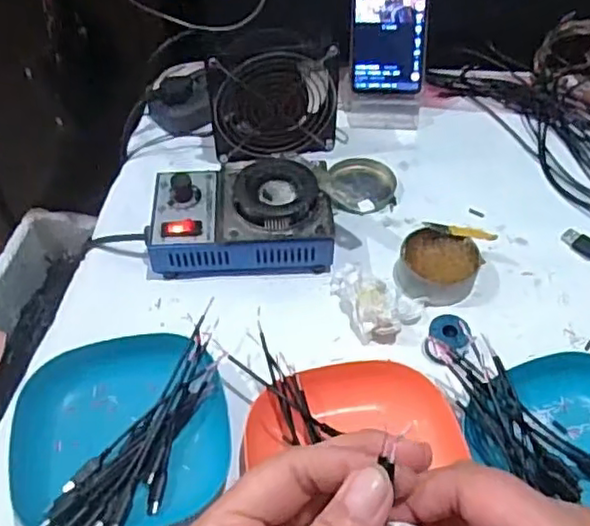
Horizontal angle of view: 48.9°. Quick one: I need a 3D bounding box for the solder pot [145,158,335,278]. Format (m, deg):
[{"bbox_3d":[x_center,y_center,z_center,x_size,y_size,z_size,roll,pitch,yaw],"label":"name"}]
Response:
[{"bbox_3d":[-0.045,-0.039,0.551,0.150,0.058,0.099,-2,51,-1],"label":"solder pot"}]

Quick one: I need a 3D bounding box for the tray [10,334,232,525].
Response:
[{"bbox_3d":[-0.115,0.115,0.440,0.138,0.043,0.146,-13,52,-10],"label":"tray"}]

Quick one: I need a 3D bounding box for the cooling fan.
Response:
[{"bbox_3d":[-0.018,-0.145,0.610,0.118,0.111,0.032,-7,51,-5],"label":"cooling fan"}]

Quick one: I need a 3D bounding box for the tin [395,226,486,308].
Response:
[{"bbox_3d":[0.118,0.006,0.536,0.064,0.028,0.059,0,51,0],"label":"tin"}]

